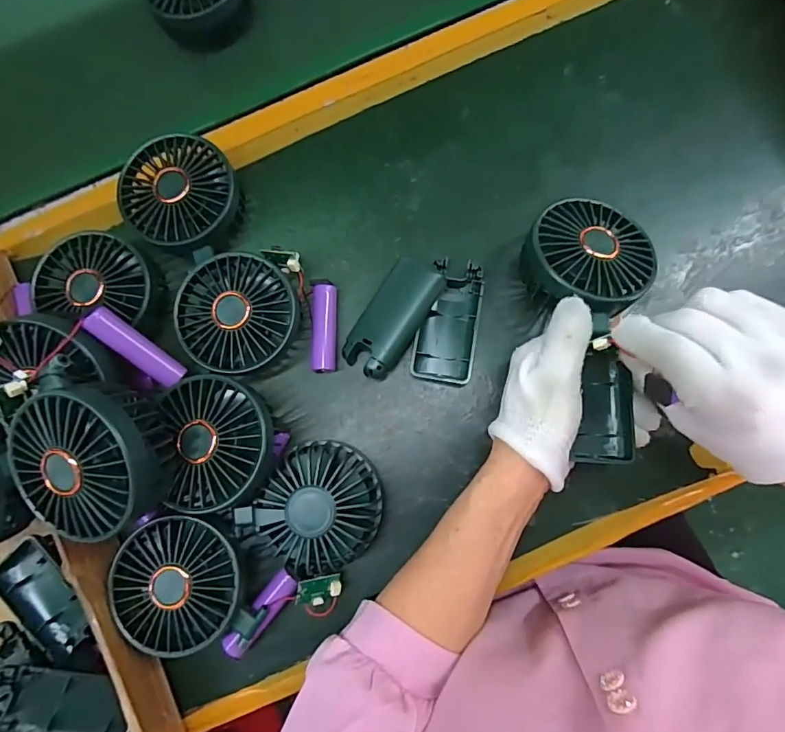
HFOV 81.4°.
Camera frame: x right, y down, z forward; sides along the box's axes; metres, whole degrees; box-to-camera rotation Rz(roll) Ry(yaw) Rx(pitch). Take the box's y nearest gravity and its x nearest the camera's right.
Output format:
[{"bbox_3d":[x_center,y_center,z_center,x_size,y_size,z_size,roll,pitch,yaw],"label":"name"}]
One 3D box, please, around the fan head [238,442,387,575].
[{"bbox_3d":[-0.055,0.096,0.321,0.093,0.051,0.088,22,84,5],"label":"fan head"}]

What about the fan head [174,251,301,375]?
[{"bbox_3d":[-0.111,-0.038,0.343,0.083,0.047,0.084,-1,80,3],"label":"fan head"}]

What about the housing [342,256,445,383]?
[{"bbox_3d":[0.000,-0.038,0.349,0.044,0.024,0.094,31,83,8],"label":"housing"}]

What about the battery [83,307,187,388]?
[{"bbox_3d":[-0.168,-0.011,0.300,0.016,0.017,0.065,-47,112,-2],"label":"battery"}]

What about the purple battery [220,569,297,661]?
[{"bbox_3d":[-0.093,0.174,0.320,0.018,0.018,0.065,38,84,9],"label":"purple battery"}]

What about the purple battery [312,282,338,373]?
[{"bbox_3d":[-0.052,-0.029,0.354,0.016,0.017,0.066,0,80,4],"label":"purple battery"}]

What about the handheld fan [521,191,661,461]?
[{"bbox_3d":[0.138,-0.028,0.306,0.085,0.032,0.179,-4,83,3],"label":"handheld fan"}]

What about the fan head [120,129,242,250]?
[{"bbox_3d":[-0.158,-0.129,0.355,0.084,0.046,0.082,-1,80,3],"label":"fan head"}]

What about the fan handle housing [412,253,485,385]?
[{"bbox_3d":[0.043,-0.034,0.352,0.044,0.013,0.092,8,80,5],"label":"fan handle housing"}]

